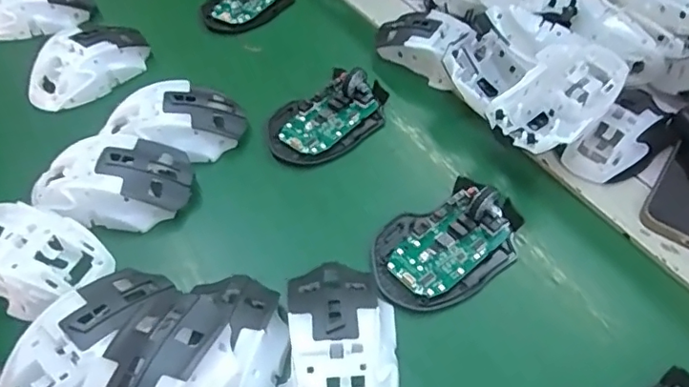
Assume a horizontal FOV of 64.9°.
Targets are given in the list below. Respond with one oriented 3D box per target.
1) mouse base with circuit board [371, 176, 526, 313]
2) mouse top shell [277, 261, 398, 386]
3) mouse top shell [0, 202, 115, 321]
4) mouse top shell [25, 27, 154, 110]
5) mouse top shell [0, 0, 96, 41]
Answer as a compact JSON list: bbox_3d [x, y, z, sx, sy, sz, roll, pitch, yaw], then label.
[{"bbox_3d":[0.070,0.029,0.365,0.112,0.026,0.072,-30,56,-22],"label":"mouse base with circuit board"},{"bbox_3d":[-0.004,0.090,0.311,0.064,0.037,0.114,2,50,3],"label":"mouse top shell"},{"bbox_3d":[-0.209,0.040,0.351,0.106,0.032,0.062,15,52,13],"label":"mouse top shell"},{"bbox_3d":[-0.233,-0.120,0.489,0.063,0.038,0.114,32,58,25],"label":"mouse top shell"},{"bbox_3d":[-0.316,-0.187,0.549,0.118,0.044,0.064,-18,52,-13],"label":"mouse top shell"}]

